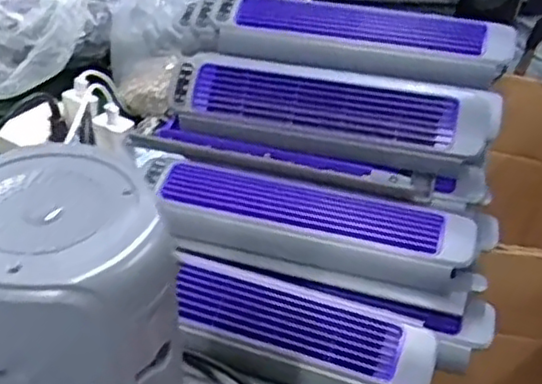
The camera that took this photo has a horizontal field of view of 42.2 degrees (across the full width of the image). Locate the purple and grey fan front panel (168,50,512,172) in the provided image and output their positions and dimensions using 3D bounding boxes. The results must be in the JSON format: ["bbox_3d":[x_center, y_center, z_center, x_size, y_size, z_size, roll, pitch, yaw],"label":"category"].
[{"bbox_3d":[0.053,-0.077,0.662,0.304,0.083,0.053,10,7,17],"label":"purple and grey fan front panel"}]

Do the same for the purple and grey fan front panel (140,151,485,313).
[{"bbox_3d":[0.024,0.029,0.619,0.305,0.050,0.076,13,37,12],"label":"purple and grey fan front panel"}]

